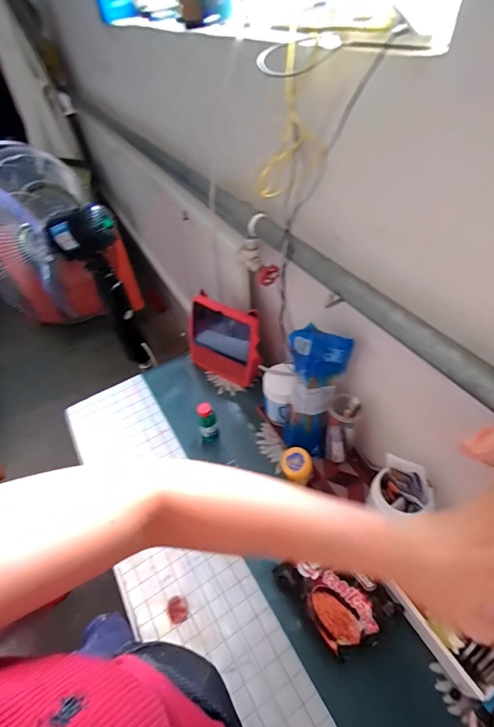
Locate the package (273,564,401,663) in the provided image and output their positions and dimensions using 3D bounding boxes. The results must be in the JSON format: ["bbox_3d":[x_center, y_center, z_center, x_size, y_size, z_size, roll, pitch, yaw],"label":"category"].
[{"bbox_3d":[0.151,0.387,0.619,0.132,0.047,0.176,-40,58,-15],"label":"package"}]

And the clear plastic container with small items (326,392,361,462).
[{"bbox_3d":[0.196,0.142,0.753,0.053,0.173,0.062,-29,50,-20],"label":"clear plastic container with small items"}]

